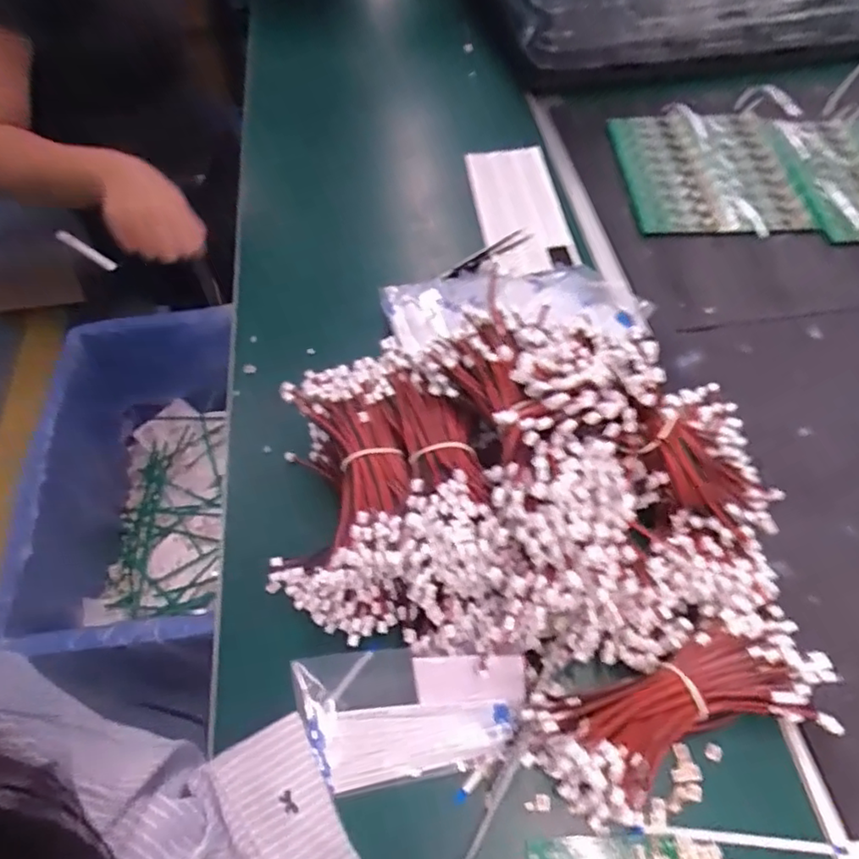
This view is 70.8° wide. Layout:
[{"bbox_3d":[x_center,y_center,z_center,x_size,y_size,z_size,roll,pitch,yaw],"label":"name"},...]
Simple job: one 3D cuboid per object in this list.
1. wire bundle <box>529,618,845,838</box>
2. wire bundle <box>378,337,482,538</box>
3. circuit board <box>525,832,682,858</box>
[{"bbox_3d":[0.147,0.168,0.355,0.174,0.051,0.076,-16,59,-9],"label":"wire bundle"},{"bbox_3d":[-0.001,-0.004,0.405,0.052,0.040,0.142,-21,60,-12],"label":"wire bundle"},{"bbox_3d":[0.098,0.239,0.339,0.084,0.007,0.019,-6,58,2],"label":"circuit board"}]

